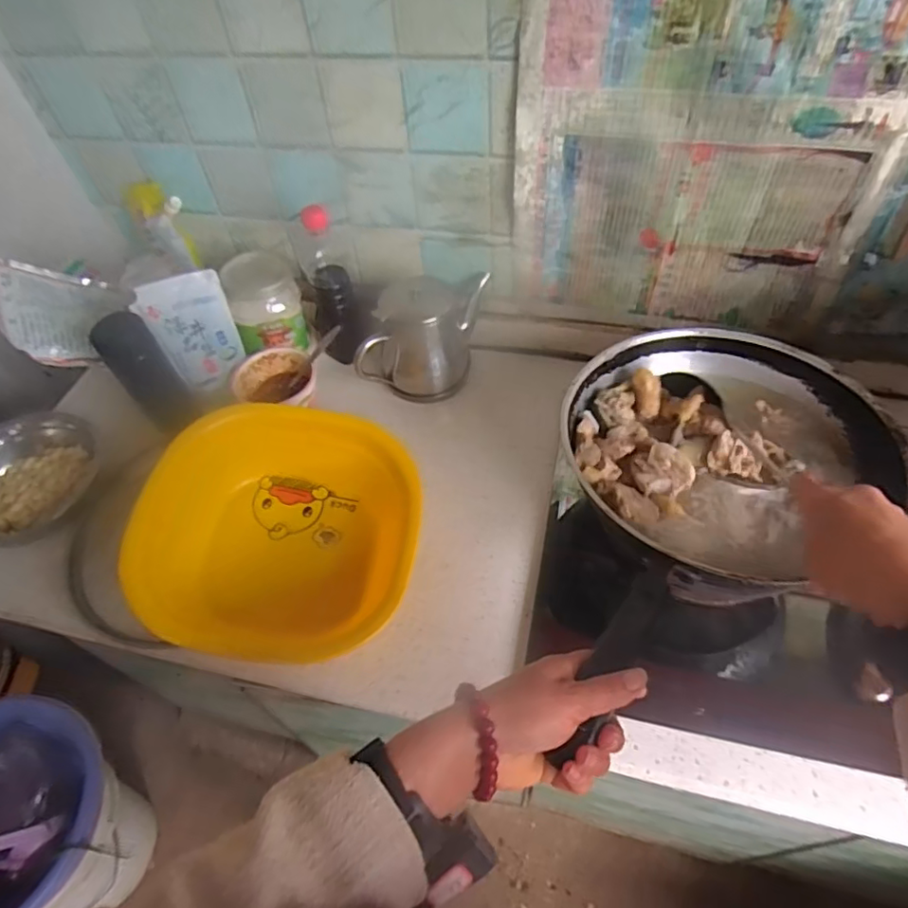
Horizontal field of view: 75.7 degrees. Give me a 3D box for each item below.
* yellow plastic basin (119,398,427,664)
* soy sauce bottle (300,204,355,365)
[{"bbox_3d":[-0.171,0.077,0.623,0.262,0.130,0.270,5,53,8],"label":"yellow plastic basin"},{"bbox_3d":[-0.168,-0.224,0.795,0.062,0.205,0.063,-16,52,-8],"label":"soy sauce bottle"}]

